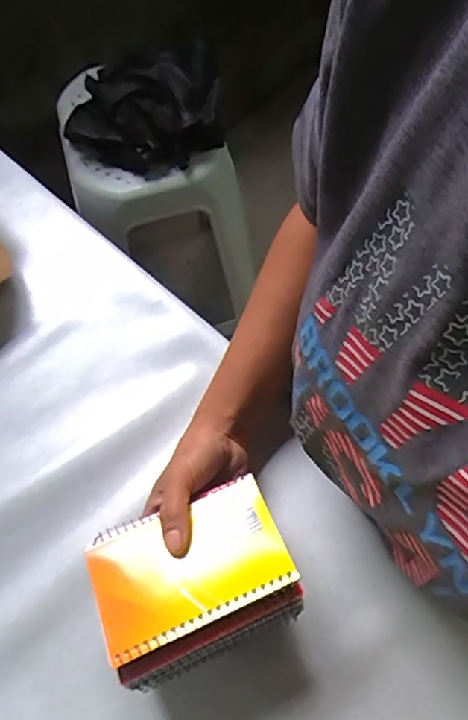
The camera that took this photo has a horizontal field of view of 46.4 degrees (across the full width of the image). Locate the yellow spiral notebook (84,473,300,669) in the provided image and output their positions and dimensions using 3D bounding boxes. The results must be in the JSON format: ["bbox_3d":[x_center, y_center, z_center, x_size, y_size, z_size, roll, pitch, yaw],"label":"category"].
[{"bbox_3d":[-0.032,0.139,0.374,0.131,0.005,0.082,-23,50,-6],"label":"yellow spiral notebook"}]

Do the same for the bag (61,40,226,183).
[{"bbox_3d":[-0.151,-0.416,0.898,0.255,0.096,0.220,-11,65,-2],"label":"bag"}]

